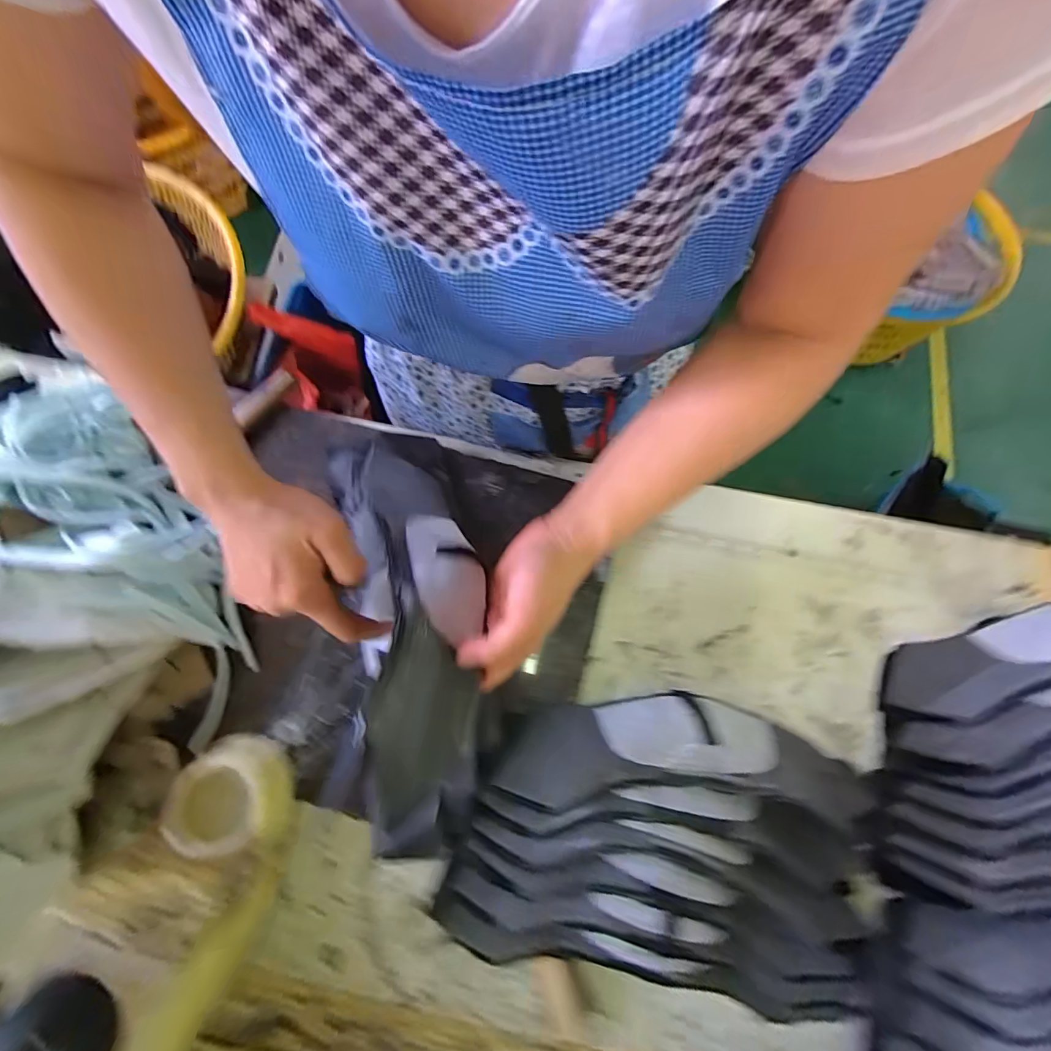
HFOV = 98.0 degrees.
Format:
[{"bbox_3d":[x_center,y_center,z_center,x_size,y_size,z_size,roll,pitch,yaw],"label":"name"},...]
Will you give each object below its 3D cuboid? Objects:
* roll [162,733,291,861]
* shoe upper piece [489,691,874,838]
[{"bbox_3d":[-0.242,0.218,0.374,0.078,0.055,0.083,0,76,0],"label":"roll"},{"bbox_3d":[0.138,0.199,0.396,0.323,0.071,0.098,5,76,2],"label":"shoe upper piece"}]

